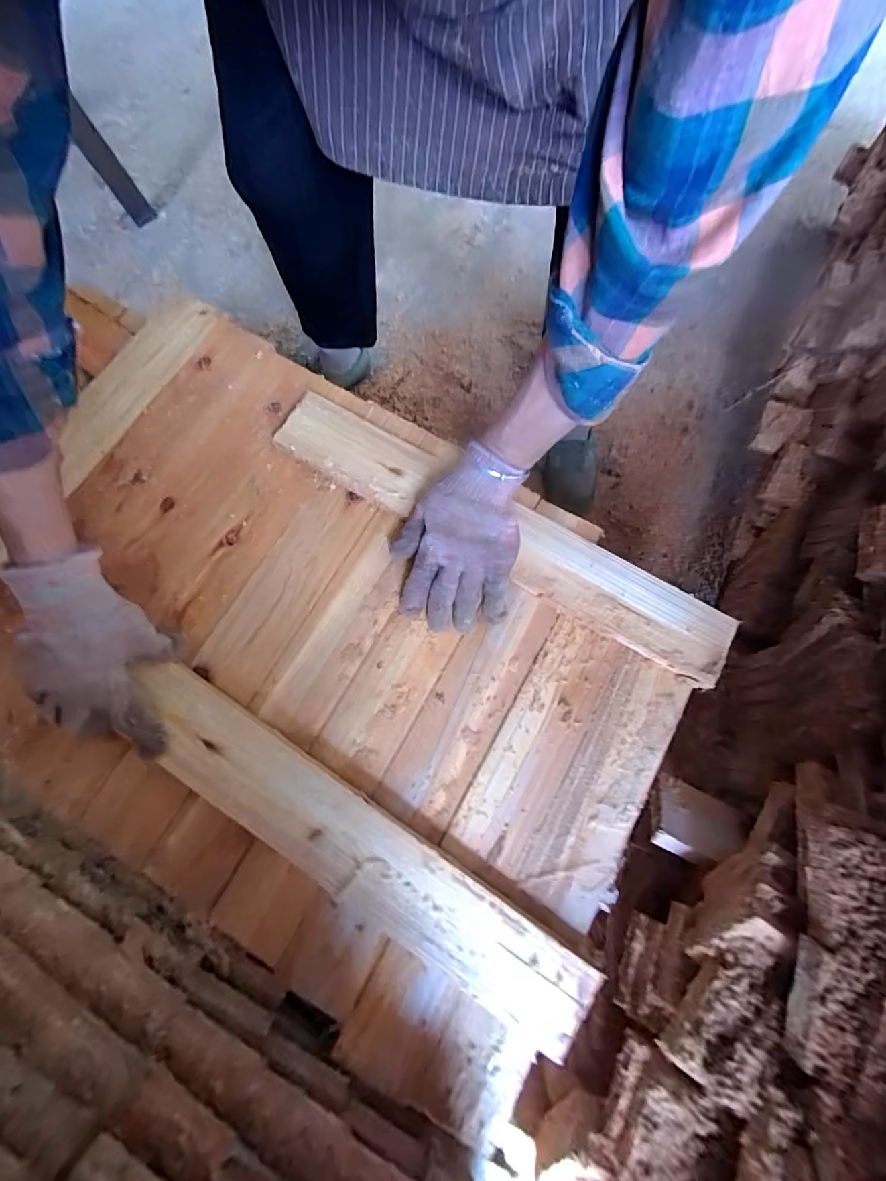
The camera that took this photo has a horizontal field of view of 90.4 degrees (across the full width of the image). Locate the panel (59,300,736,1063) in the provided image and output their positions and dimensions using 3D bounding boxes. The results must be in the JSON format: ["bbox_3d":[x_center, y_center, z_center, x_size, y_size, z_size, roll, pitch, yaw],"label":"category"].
[{"bbox_3d":[-0.106,0.011,0.444,0.704,0.052,0.409,32,79,7],"label":"panel"}]

